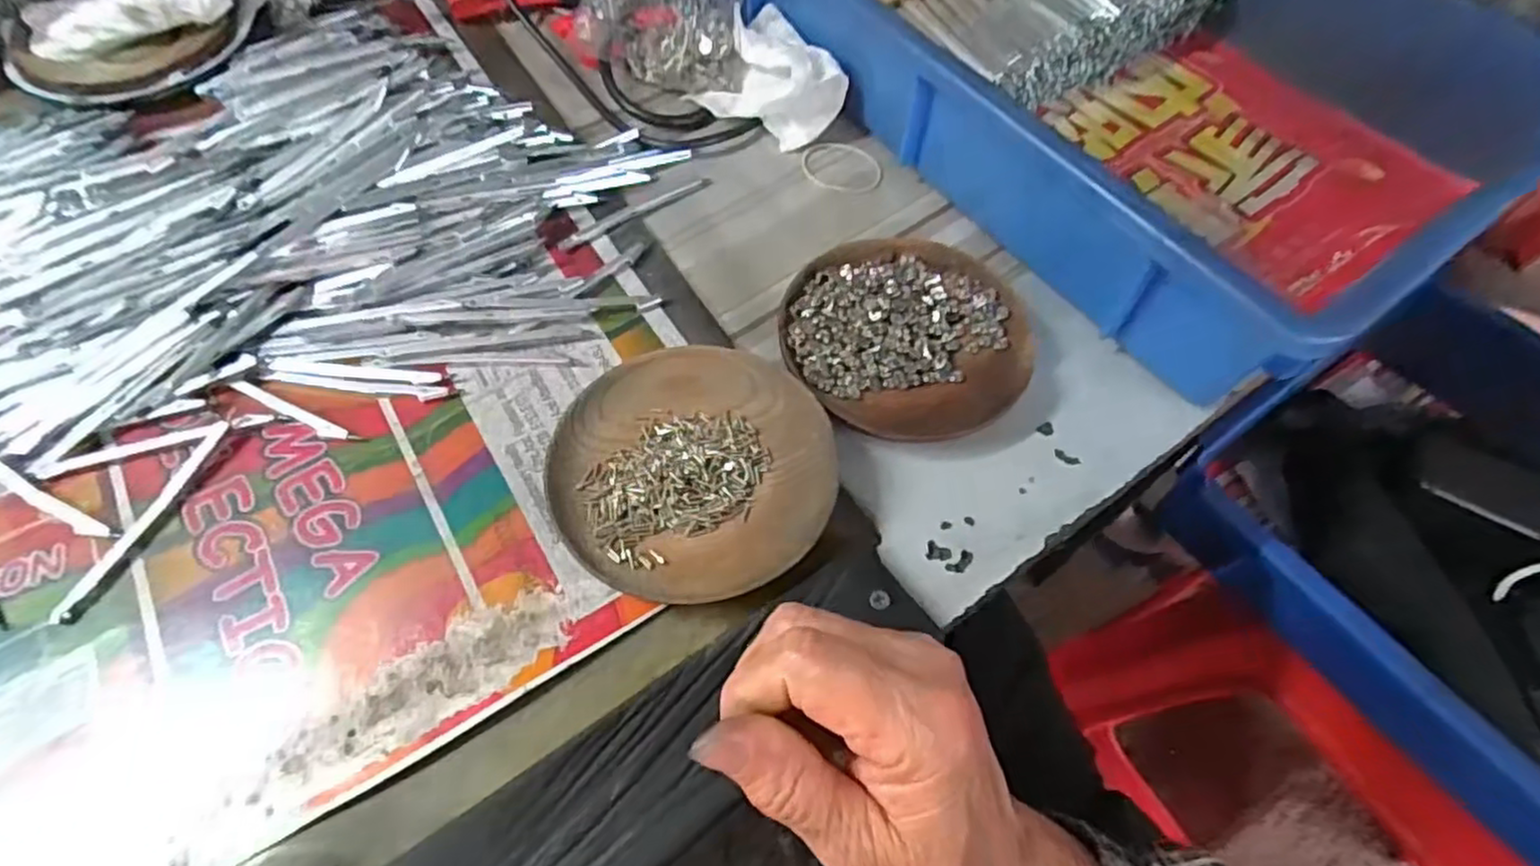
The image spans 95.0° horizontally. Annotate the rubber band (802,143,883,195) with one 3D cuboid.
[{"bbox_3d":[0.042,-0.155,0.411,0.042,0.004,0.043,1,59,-1],"label":"rubber band"}]

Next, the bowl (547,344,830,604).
[{"bbox_3d":[-0.033,0.013,0.297,0.111,0.018,0.117,1,59,-1],"label":"bowl"}]

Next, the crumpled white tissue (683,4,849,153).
[{"bbox_3d":[-0.003,-0.209,0.413,0.064,0.045,0.085,-29,65,-18],"label":"crumpled white tissue"}]

